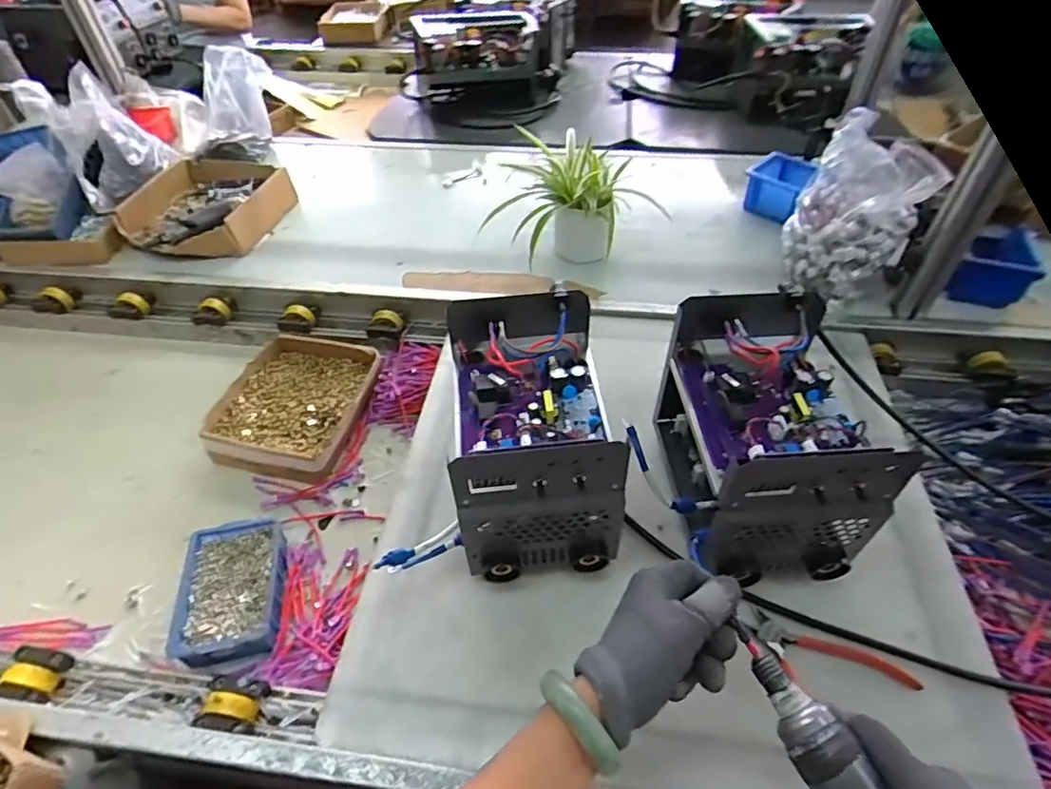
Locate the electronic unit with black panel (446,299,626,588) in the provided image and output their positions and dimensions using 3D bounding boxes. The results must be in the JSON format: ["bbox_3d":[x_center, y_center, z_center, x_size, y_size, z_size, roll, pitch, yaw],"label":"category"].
[{"bbox_3d":[0.005,0.044,0.592,0.144,0.190,0.234,-5,48,-3],"label":"electronic unit with black panel"}]

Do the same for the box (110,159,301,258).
[{"bbox_3d":[-0.573,-0.346,1.063,0.261,0.078,0.286,6,48,7],"label":"box"}]

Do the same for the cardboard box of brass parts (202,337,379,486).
[{"bbox_3d":[-0.330,0.013,0.836,0.208,0.052,0.227,8,48,9],"label":"cardboard box of brass parts"}]

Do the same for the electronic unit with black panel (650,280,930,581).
[{"bbox_3d":[0.236,0.035,0.574,0.161,0.166,0.241,-5,48,-3],"label":"electronic unit with black panel"}]

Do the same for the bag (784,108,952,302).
[{"bbox_3d":[0.476,-0.277,0.822,0.160,0.217,0.221,18,51,18],"label":"bag"}]

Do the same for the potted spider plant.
[{"bbox_3d":[0.062,-0.312,0.914,0.199,0.179,0.193,-24,51,-19],"label":"potted spider plant"}]

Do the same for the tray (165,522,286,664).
[{"bbox_3d":[-0.325,0.219,0.643,0.100,0.047,0.148,-10,48,-7],"label":"tray"}]

